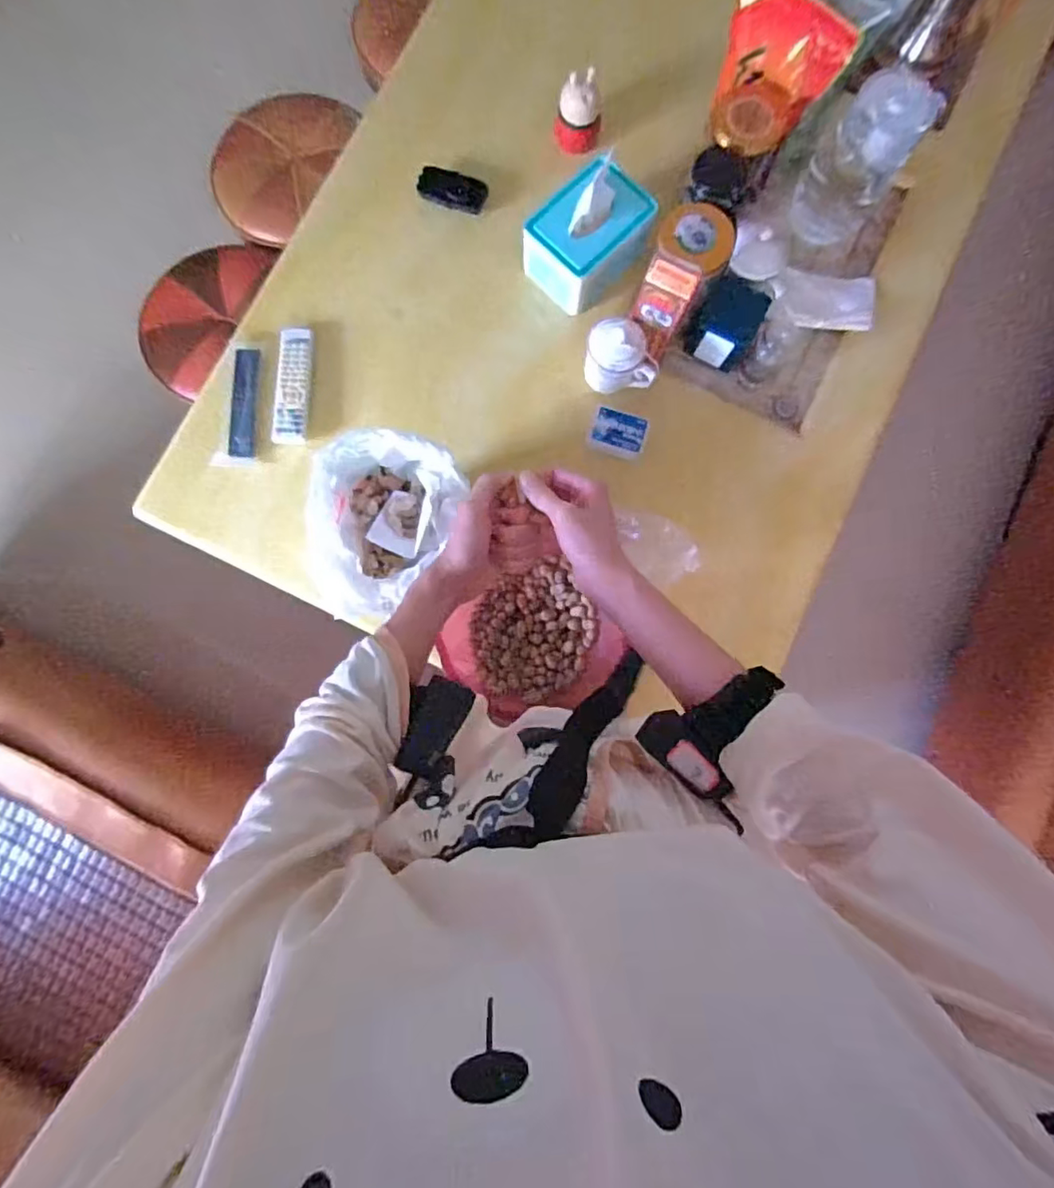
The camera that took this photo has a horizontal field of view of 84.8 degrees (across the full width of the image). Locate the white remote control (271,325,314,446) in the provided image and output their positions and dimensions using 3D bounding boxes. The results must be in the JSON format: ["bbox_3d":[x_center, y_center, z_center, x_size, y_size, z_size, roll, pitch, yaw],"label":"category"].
[{"bbox_3d":[-0.360,-0.323,0.891,0.052,0.019,0.188,1,83,-1],"label":"white remote control"}]

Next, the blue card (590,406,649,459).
[{"bbox_3d":[0.141,-0.247,0.882,0.083,0.004,0.063,16,94,3],"label":"blue card"}]

